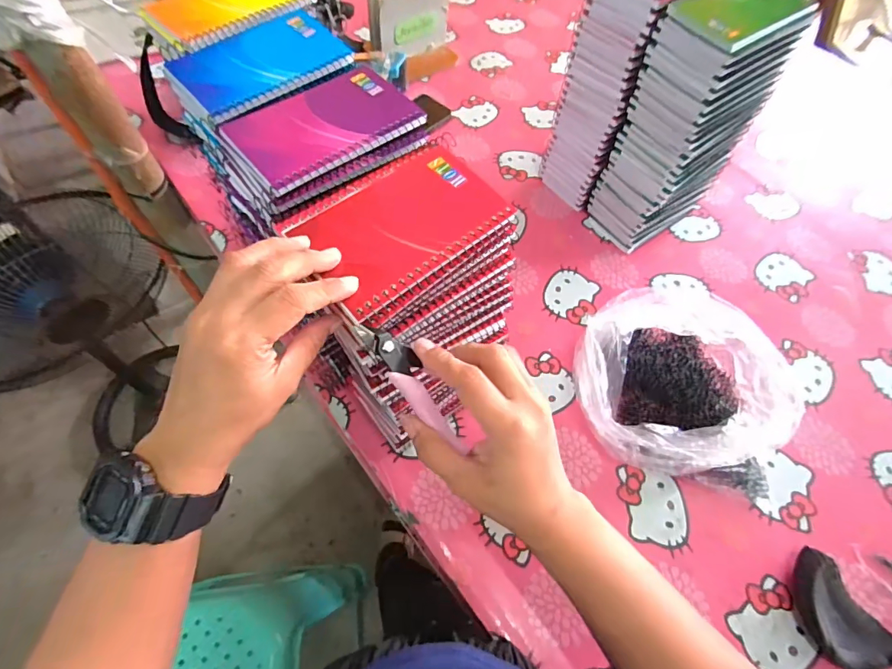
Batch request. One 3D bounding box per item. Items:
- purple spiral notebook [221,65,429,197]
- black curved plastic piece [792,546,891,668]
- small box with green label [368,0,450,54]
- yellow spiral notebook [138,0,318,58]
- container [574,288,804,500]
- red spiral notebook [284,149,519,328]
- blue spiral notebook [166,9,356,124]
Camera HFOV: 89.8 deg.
[{"bbox_3d":[-0.094,-0.162,0.341,0.132,0.010,0.091,-35,68,-20],"label":"purple spiral notebook"},{"bbox_3d":[0.376,0.261,0.428,0.068,0.030,0.098,-5,61,-6],"label":"black curved plastic piece"},{"bbox_3d":[-0.060,-0.570,0.810,0.156,0.125,0.031,-24,65,-15],"label":"small box with green label"},{"bbox_3d":[-0.200,-0.301,0.409,0.146,0.012,0.087,-36,69,-20],"label":"yellow spiral notebook"},{"bbox_3d":[0.254,0.055,0.488,0.208,0.106,0.175,9,61,2],"label":"container"},{"bbox_3d":[-0.029,-0.074,0.297,0.128,0.013,0.088,-37,70,-22],"label":"red spiral notebook"},{"bbox_3d":[-0.154,-0.226,0.368,0.134,0.011,0.088,-36,69,-20],"label":"blue spiral notebook"}]

